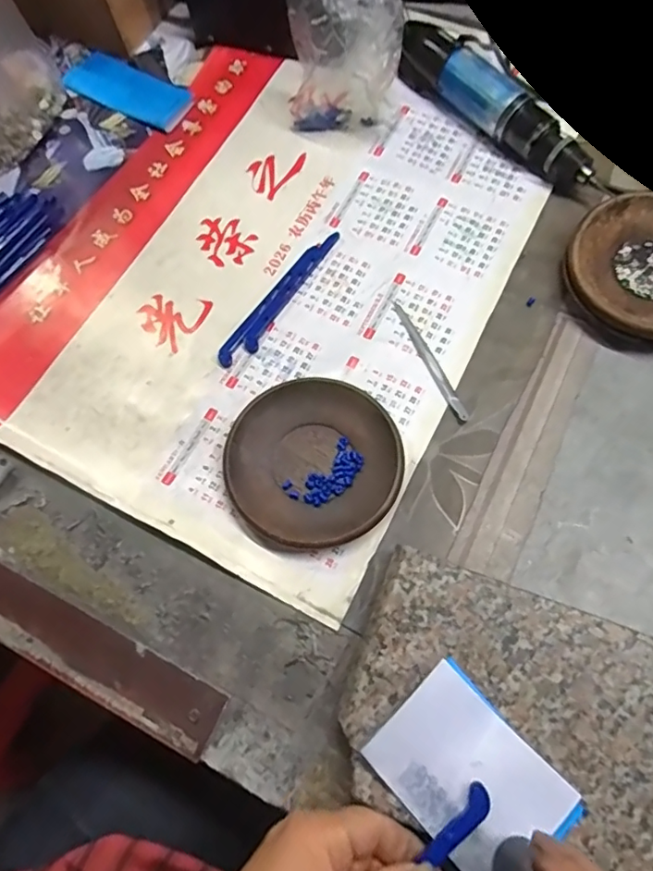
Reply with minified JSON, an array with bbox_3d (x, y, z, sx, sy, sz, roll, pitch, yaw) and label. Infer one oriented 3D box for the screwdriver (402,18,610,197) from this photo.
[{"bbox_3d":[0.139,-0.272,0.445,0.044,0.043,0.207,-35,71,-10],"label":"screwdriver"}]

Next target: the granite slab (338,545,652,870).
[{"bbox_3d":[0.134,0.164,0.288,0.243,0.027,0.129,19,71,10],"label":"granite slab"}]

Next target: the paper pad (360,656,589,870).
[{"bbox_3d":[0.072,0.170,0.268,0.065,0.016,0.092,-42,72,-12],"label":"paper pad"}]

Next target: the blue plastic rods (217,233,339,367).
[{"bbox_3d":[-0.035,-0.106,0.413,0.020,0.004,0.138,32,74,14],"label":"blue plastic rods"}]

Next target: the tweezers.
[{"bbox_3d":[0.074,-0.055,0.388,0.009,0.007,0.106,-23,69,-6],"label":"tweezers"}]

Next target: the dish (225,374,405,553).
[{"bbox_3d":[-0.008,0.016,0.357,0.109,0.018,0.114,-1,69,3],"label":"dish"}]

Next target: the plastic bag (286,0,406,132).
[{"bbox_3d":[0.013,-0.314,0.434,0.090,0.111,0.075,0,69,3],"label":"plastic bag"}]

